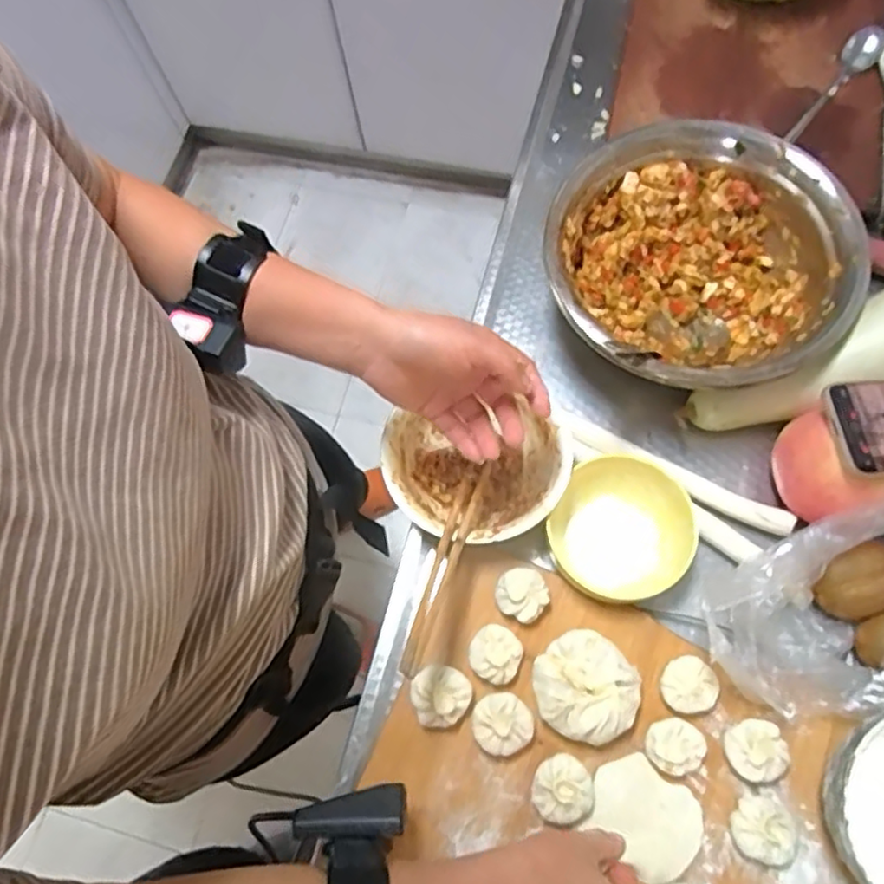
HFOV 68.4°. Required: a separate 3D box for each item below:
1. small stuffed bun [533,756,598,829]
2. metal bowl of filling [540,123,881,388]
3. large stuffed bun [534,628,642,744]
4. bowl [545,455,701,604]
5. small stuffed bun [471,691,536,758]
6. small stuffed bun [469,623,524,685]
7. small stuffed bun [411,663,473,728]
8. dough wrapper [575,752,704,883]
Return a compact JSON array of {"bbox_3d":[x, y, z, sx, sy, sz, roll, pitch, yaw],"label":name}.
[{"bbox_3d":[0.085,0.245,0.458,0.042,0.025,0.043,-1,70,2],"label":"small stuffed bun"},{"bbox_3d":[0.214,-0.147,0.573,0.242,0.096,0.238,-2,70,4],"label":"metal bowl of filling"},{"bbox_3d":[0.103,0.178,0.473,0.068,0.042,0.072,-1,70,2],"label":"large stuffed bun"},{"bbox_3d":[0.142,0.076,0.529,0.106,0.072,0.104,-1,70,2],"label":"bowl"},{"bbox_3d":[0.044,0.206,0.477,0.042,0.023,0.042,-1,70,2],"label":"small stuffed bun"},{"bbox_3d":[0.041,0.160,0.490,0.038,0.024,0.038,29,74,12],"label":"small stuffed bun"},{"bbox_3d":[0.000,0.188,0.484,0.042,0.030,0.041,-1,70,2],"label":"small stuffed bun"},{"bbox_3d":[0.143,0.264,0.459,0.077,0.014,0.064,29,74,12],"label":"dough wrapper"}]

